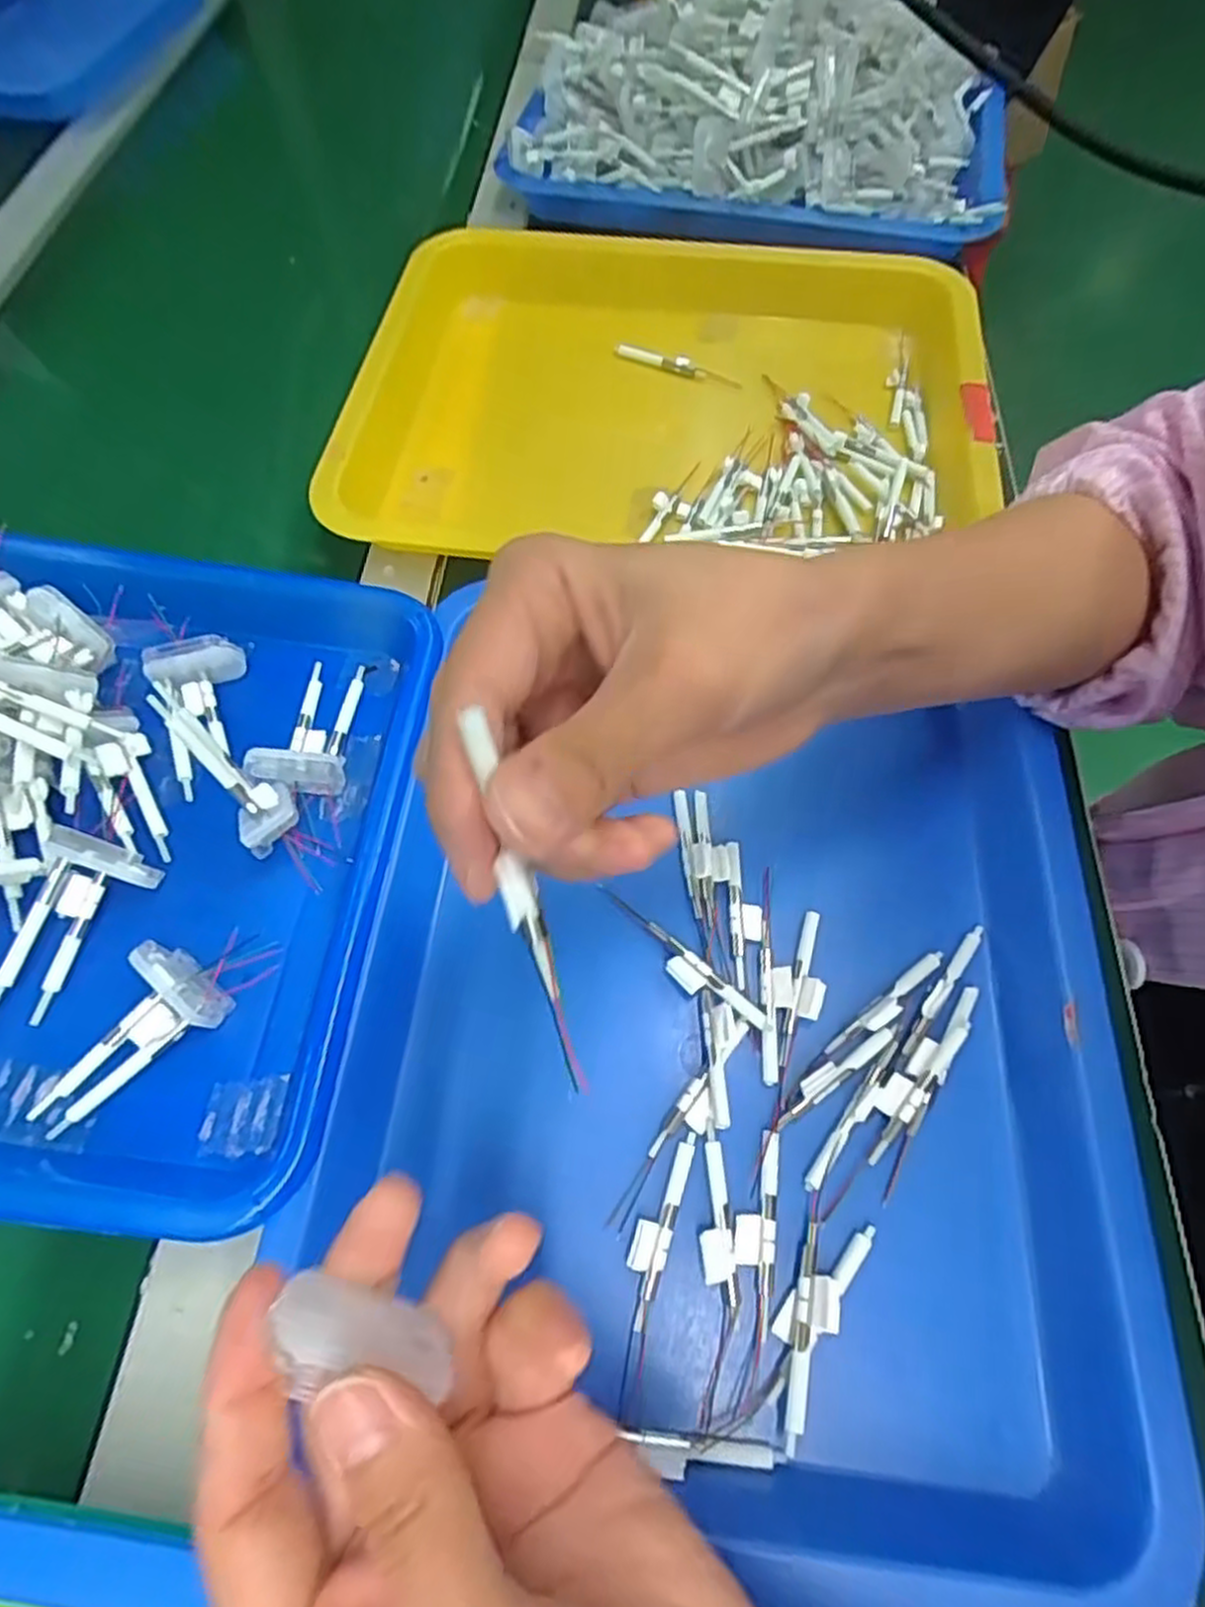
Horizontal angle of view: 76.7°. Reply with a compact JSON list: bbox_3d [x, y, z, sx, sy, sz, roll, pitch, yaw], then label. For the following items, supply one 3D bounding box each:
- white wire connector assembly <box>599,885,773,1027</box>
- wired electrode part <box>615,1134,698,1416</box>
[{"bbox_3d":[0.027,0.058,0.287,0.081,0.008,0.012,40,71,19],"label":"white wire connector assembly"},{"bbox_3d":[0.015,0.147,0.245,0.013,0.004,0.079,15,64,9],"label":"wired electrode part"}]

